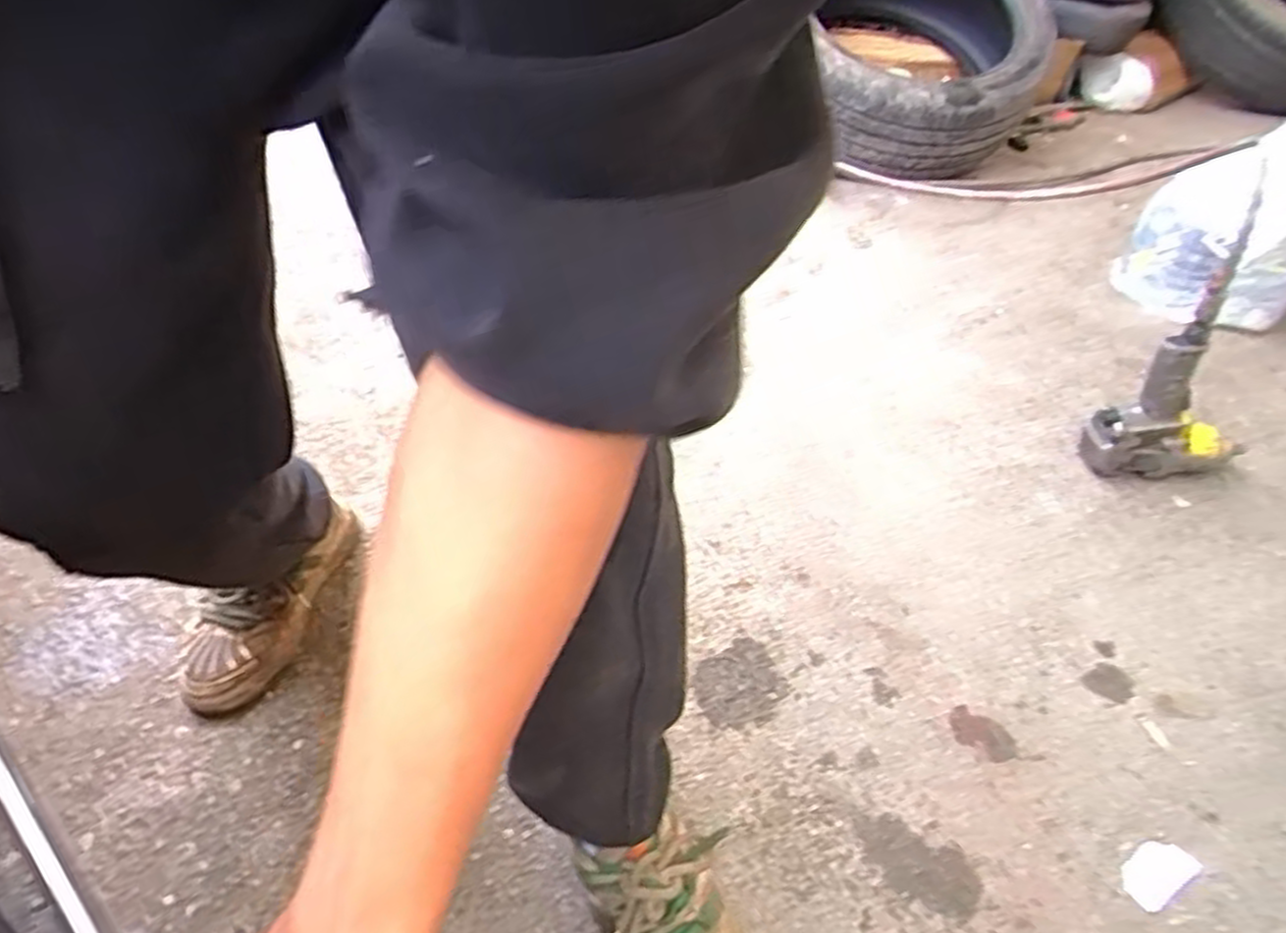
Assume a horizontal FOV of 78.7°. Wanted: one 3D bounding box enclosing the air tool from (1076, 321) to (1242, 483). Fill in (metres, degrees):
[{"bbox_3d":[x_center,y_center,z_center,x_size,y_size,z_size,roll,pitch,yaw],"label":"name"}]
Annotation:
[{"bbox_3d":[0.671,-0.068,0.975,0.186,0.201,0.072,7,42,10],"label":"air tool"}]

